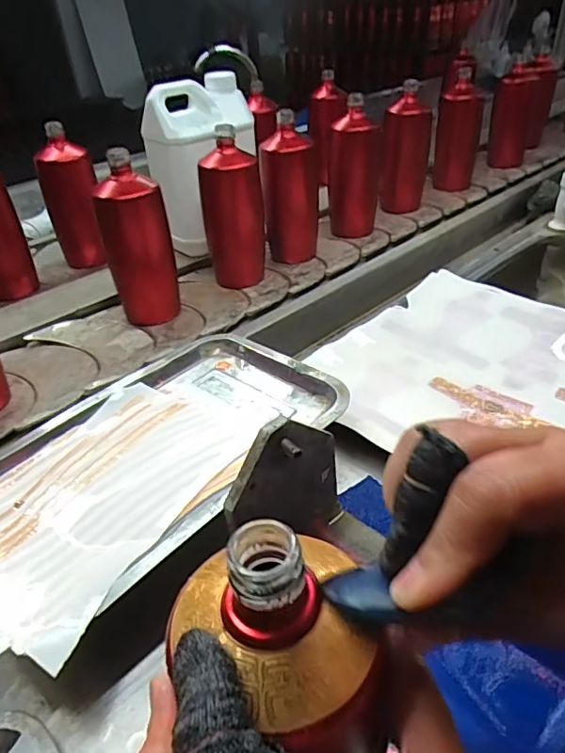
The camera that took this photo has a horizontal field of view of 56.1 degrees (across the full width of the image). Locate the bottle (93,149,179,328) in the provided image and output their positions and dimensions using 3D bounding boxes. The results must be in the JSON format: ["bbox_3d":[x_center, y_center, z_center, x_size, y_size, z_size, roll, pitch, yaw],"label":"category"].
[{"bbox_3d":[-0.175,-0.164,0.661,0.061,0.182,0.071,23,44,30],"label":"bottle"}]

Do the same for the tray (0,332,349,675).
[{"bbox_3d":[-0.114,0.070,0.454,0.213,0.052,0.318,27,47,33],"label":"tray"}]

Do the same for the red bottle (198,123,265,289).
[{"bbox_3d":[-0.068,-0.230,0.733,0.085,0.187,0.074,-10,38,-9],"label":"red bottle"}]

